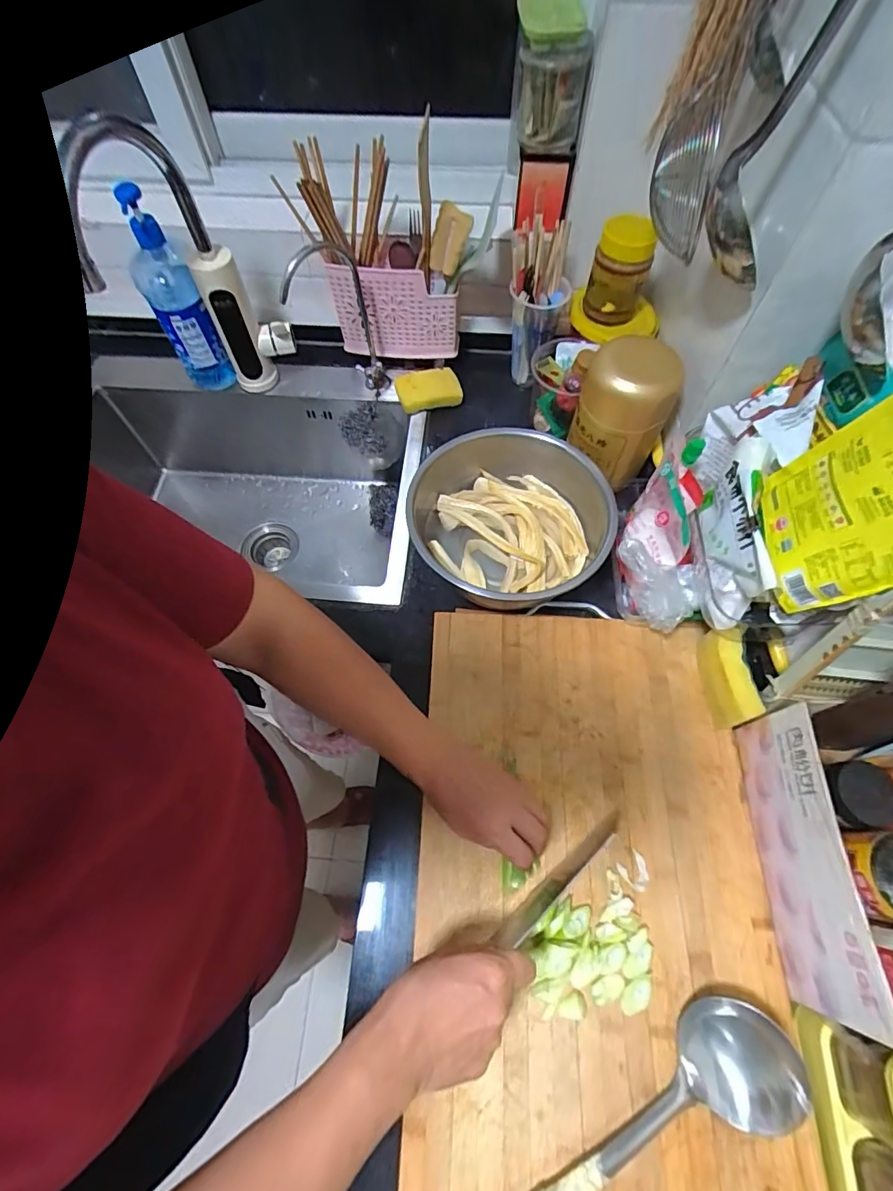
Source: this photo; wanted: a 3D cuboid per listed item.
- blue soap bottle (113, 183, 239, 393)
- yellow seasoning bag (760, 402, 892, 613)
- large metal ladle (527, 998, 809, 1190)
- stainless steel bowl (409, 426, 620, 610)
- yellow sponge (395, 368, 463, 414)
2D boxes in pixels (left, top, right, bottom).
[{"bbox_3d":[-0.396,-0.426,0.721,0.077,0.262,0.068,-32,68,-14],"label":"blue soap bottle"},{"bbox_3d":[0.344,-0.073,0.397,0.020,0.168,0.134,-1,73,-18],"label":"yellow seasoning bag"},{"bbox_3d":[0.138,0.454,0.367,0.323,0.062,0.088,-34,67,-14],"label":"large metal ladle"},{"bbox_3d":[0.078,-0.090,0.616,0.246,0.095,0.238,-1,63,2],"label":"stainless steel bowl"},{"bbox_3d":[-0.029,-0.329,0.776,0.095,0.028,0.061,-16,64,-5],"label":"yellow sponge"}]

